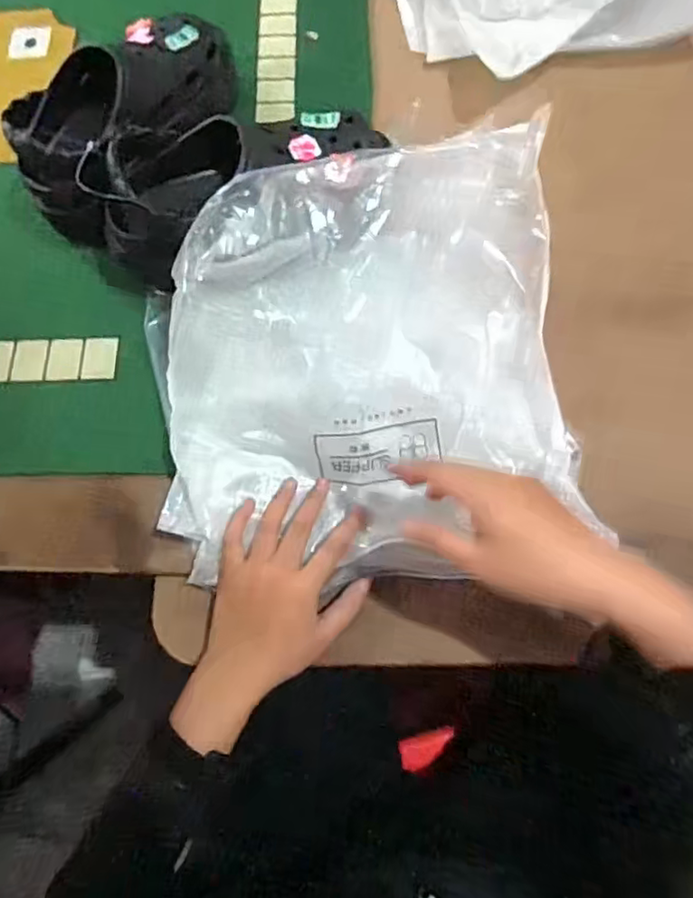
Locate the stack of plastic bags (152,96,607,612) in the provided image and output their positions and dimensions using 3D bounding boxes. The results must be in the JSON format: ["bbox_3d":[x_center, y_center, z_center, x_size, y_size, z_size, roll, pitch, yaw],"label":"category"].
[{"bbox_3d":[0.013,-0.060,0.450,0.308,0.033,0.306,-9,98,-1],"label":"stack of plastic bags"}]

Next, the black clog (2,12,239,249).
[{"bbox_3d":[-0.197,-0.298,0.539,0.109,0.104,0.221,26,73,9],"label":"black clog"}]

